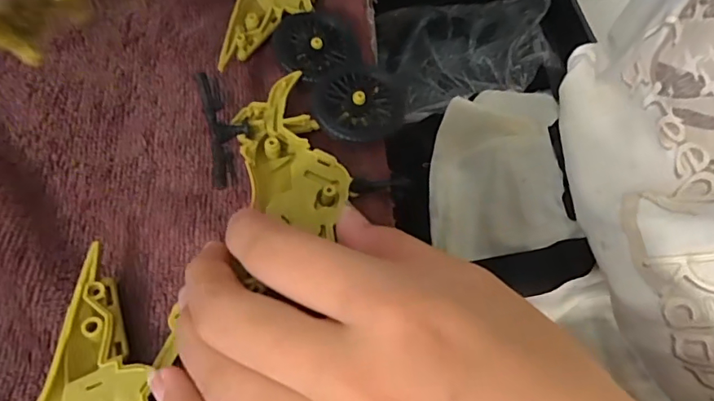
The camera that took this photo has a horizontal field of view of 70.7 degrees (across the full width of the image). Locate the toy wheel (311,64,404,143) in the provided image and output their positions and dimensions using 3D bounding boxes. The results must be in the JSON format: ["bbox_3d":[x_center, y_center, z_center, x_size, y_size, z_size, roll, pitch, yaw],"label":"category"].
[{"bbox_3d":[0.001,-0.041,0.209,0.036,0.007,0.035,1,64,-3],"label":"toy wheel"}]

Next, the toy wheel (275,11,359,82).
[{"bbox_3d":[-0.017,-0.069,0.225,0.035,0.009,0.038,1,64,-3],"label":"toy wheel"}]

